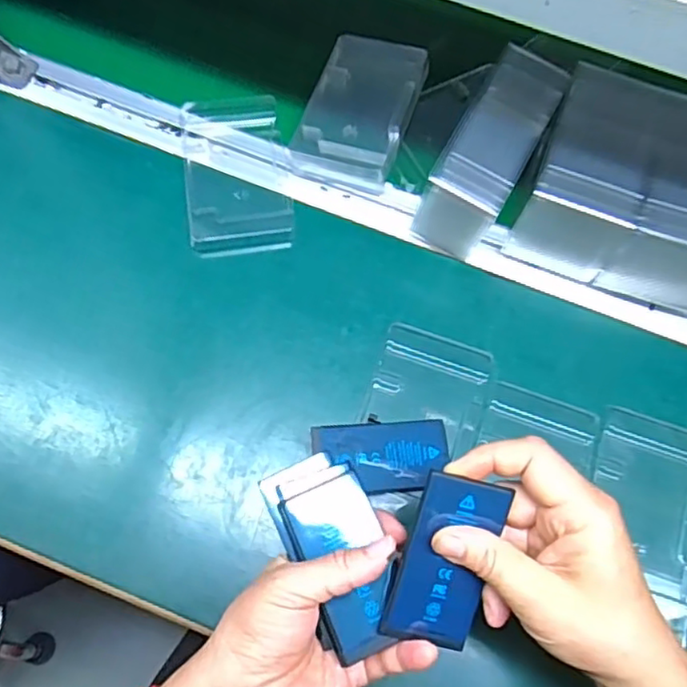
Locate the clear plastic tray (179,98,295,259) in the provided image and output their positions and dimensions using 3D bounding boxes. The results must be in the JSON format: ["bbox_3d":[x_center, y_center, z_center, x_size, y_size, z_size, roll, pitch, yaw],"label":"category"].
[{"bbox_3d":[-0.082,-0.135,0.489,0.077,0.013,0.137,-7,69,-6],"label":"clear plastic tray"}]

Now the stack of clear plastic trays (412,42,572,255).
[{"bbox_3d":[0.101,-0.127,0.457,0.053,0.083,0.129,28,71,8],"label":"stack of clear plastic trays"}]

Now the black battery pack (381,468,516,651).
[{"bbox_3d":[0.051,0.109,0.318,0.042,0.007,0.088,16,98,3],"label":"black battery pack"}]

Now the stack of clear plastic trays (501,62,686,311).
[{"bbox_3d":[0.232,-0.099,0.442,0.196,0.088,0.112,17,69,3],"label":"stack of clear plastic trays"}]

